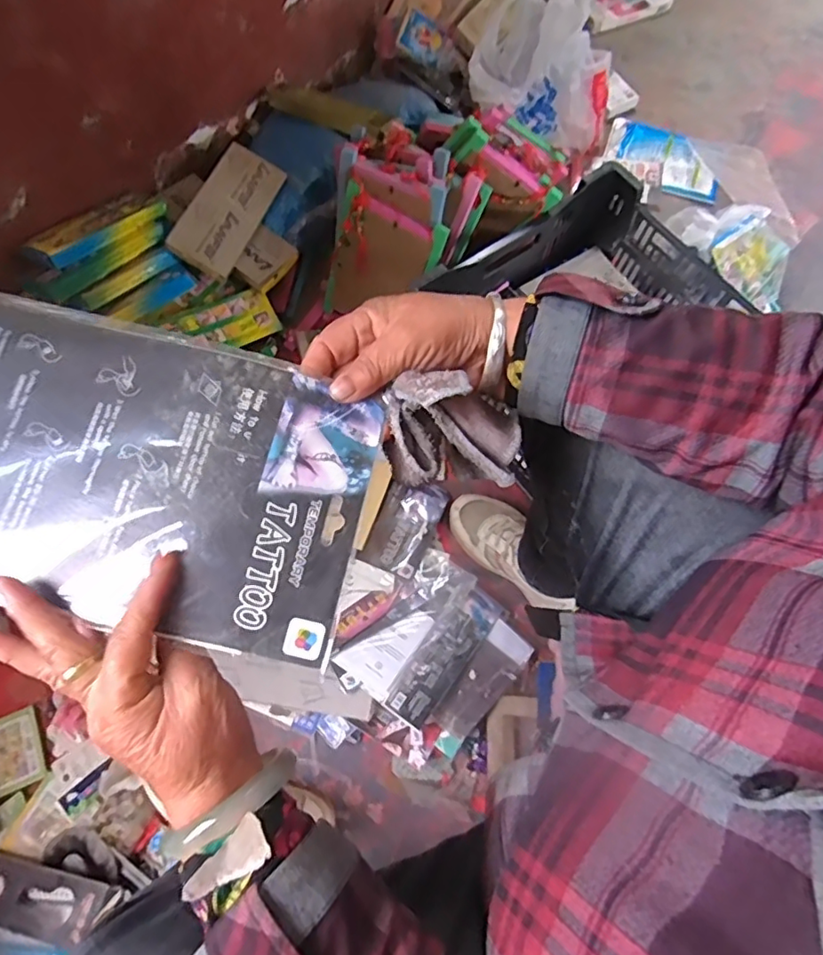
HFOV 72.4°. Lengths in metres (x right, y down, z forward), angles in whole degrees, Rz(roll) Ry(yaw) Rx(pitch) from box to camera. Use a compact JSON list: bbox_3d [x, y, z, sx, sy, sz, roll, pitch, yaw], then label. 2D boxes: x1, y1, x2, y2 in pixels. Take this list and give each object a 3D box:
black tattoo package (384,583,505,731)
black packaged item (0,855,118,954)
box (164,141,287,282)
[{"bbox_3d":[0.045,0.225,0.730,0.060,0.009,0.196,39,61,11],"label":"black tattoo package"},{"bbox_3d":[-0.415,0.457,0.607,0.198,0.027,0.066,1,69,14],"label":"black packaged item"},{"bbox_3d":[-0.268,-0.400,0.827,0.092,0.022,0.219,25,68,-13],"label":"box"}]

